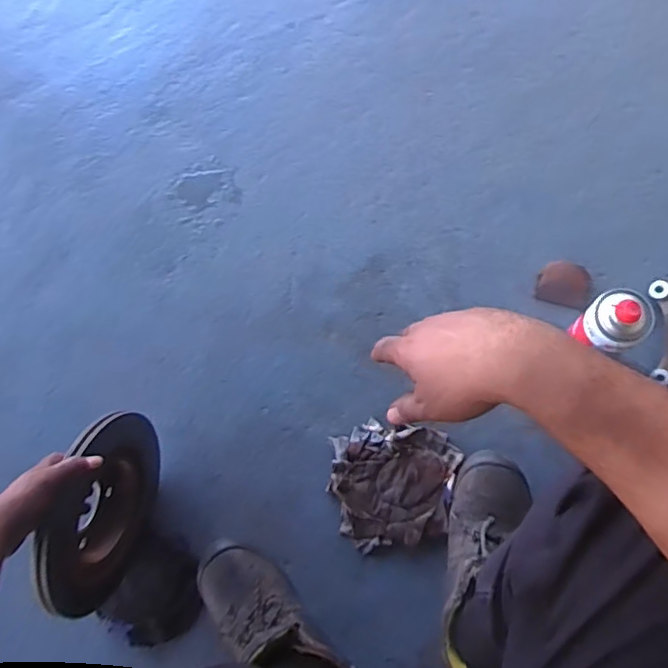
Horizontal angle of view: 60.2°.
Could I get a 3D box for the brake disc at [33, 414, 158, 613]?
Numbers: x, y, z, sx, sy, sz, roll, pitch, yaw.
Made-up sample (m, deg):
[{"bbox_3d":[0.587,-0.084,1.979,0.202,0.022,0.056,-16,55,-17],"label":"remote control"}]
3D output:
[{"bbox_3d":[-0.307,0.237,0.764,0.062,0.234,0.255,9,78,2],"label":"brake disc"}]

